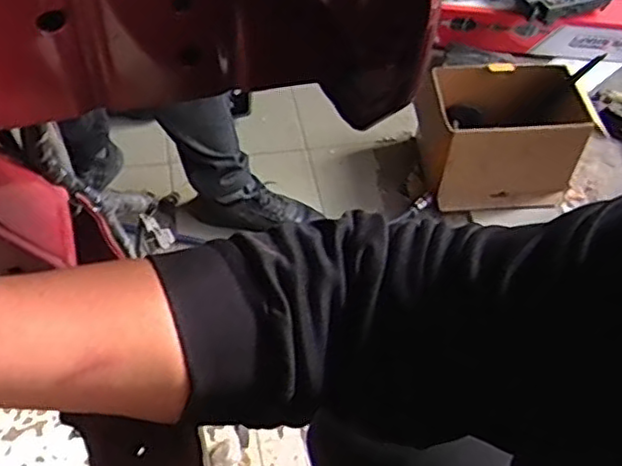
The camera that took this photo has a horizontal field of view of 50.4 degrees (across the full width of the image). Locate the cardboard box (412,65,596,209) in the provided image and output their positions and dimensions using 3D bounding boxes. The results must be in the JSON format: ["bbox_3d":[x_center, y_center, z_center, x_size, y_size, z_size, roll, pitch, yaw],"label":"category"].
[{"bbox_3d":[0.412,-0.217,1.430,0.340,0.224,0.240,-7,54,-8],"label":"cardboard box"}]

